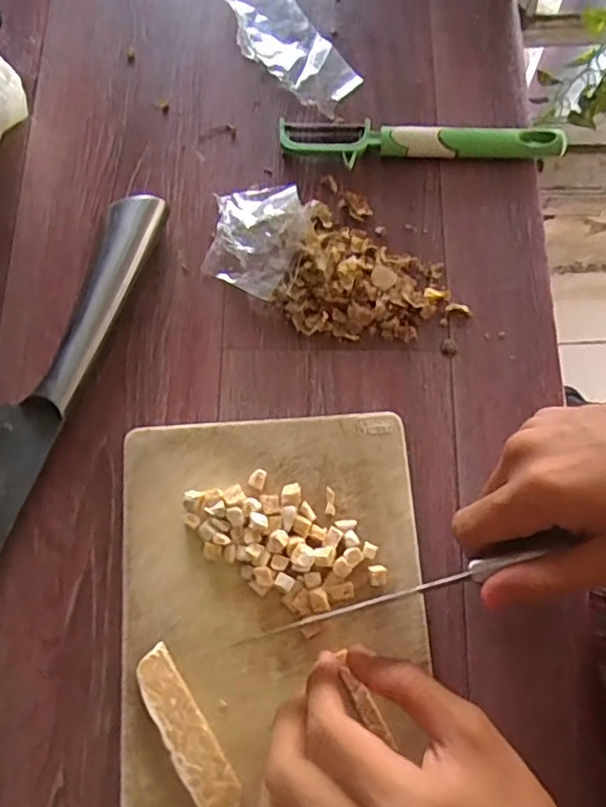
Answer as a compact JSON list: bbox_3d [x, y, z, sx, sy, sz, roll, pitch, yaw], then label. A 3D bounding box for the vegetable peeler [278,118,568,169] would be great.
[{"bbox_3d":[0.072,-0.160,0.376,0.171,0.012,0.030,5,75,2],"label":"vegetable peeler"}]

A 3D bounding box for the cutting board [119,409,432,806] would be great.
[{"bbox_3d":[-0.014,0.121,0.293,0.148,0.013,0.235,-3,74,-1],"label":"cutting board"}]

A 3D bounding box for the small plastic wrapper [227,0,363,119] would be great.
[{"bbox_3d":[-0.011,-0.235,0.396,0.055,0.012,0.116,-33,76,-8],"label":"small plastic wrapper"}]

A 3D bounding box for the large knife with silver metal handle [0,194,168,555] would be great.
[{"bbox_3d":[-0.155,0.024,0.322,0.040,0.025,0.311,22,76,7],"label":"large knife with silver metal handle"}]

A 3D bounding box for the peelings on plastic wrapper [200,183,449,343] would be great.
[{"bbox_3d":[0.009,-0.081,0.355,0.136,0.015,0.071,30,77,9],"label":"peelings on plastic wrapper"}]

